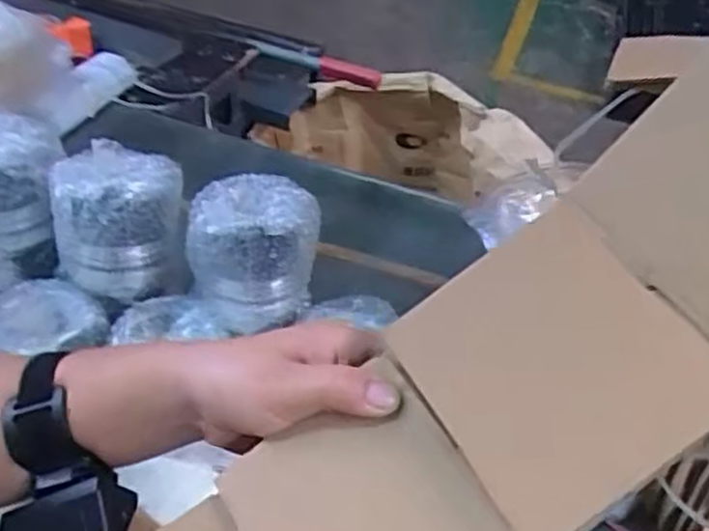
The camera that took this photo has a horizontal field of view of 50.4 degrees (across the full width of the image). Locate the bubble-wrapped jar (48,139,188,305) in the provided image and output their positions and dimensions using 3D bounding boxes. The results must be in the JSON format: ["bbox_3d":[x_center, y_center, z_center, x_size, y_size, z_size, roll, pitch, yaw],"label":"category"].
[{"bbox_3d":[-0.245,-0.050,0.782,0.124,0.121,0.131,4,40,-4],"label":"bubble-wrapped jar"}]

